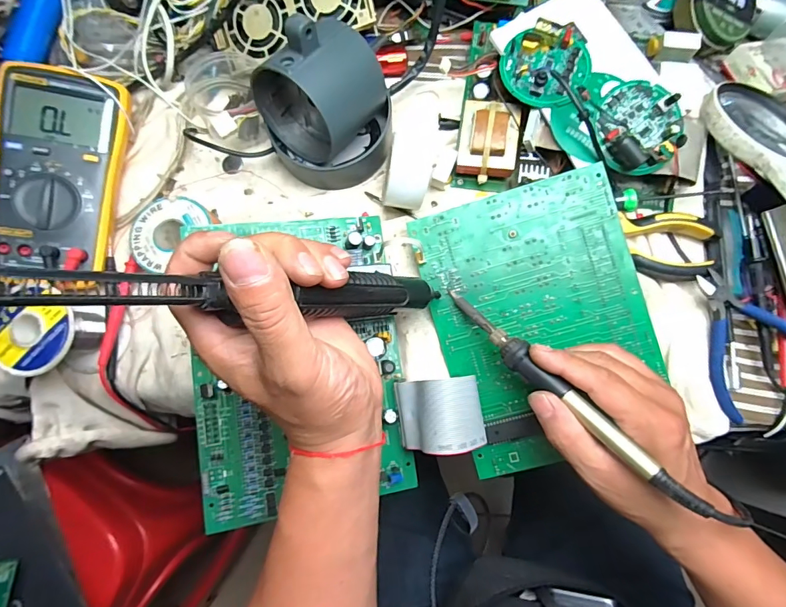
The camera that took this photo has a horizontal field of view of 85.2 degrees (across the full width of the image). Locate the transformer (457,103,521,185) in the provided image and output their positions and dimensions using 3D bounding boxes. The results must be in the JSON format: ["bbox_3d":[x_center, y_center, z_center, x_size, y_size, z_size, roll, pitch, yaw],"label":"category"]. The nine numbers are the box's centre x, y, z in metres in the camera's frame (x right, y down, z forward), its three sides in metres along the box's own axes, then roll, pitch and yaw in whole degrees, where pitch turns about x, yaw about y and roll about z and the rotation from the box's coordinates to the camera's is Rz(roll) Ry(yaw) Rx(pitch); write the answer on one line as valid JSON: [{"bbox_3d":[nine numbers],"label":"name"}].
[{"bbox_3d":[0.082,-0.140,0.371,0.047,0.044,0.057,7,80,2],"label":"transformer"}]

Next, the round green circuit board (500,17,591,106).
[{"bbox_3d":[0.127,-0.190,0.344,0.071,0.028,0.064,-15,80,-2],"label":"round green circuit board"}]

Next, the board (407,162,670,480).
[{"bbox_3d":[0.117,0.015,0.339,0.157,0.007,0.214,-16,89,7],"label":"board"}]

